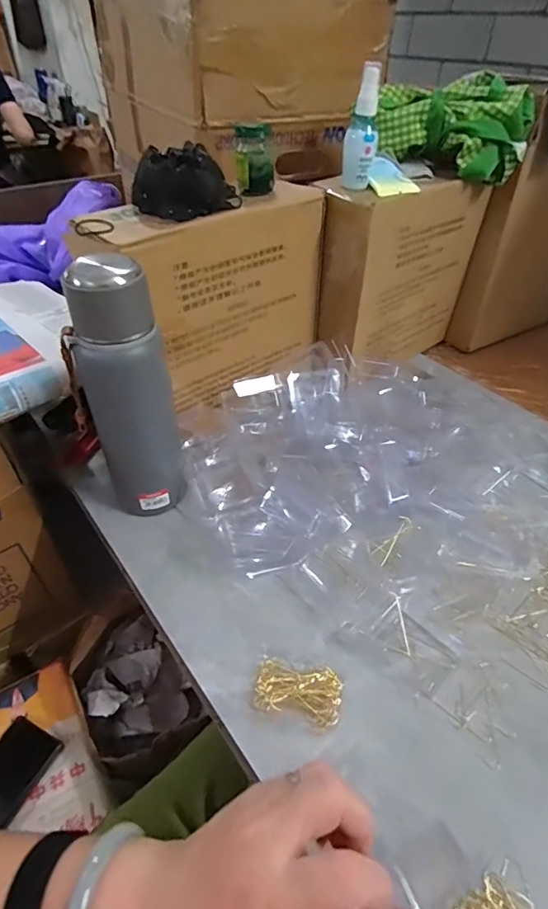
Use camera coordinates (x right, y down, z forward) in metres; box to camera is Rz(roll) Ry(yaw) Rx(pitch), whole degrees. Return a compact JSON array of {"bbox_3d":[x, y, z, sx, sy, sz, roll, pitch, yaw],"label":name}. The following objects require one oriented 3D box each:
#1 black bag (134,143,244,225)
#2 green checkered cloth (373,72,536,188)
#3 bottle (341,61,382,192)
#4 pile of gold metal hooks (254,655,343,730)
[{"bbox_3d":[-0.091,-0.284,0.480,0.095,0.051,0.067,-27,50,-28],"label":"black bag"},{"bbox_3d":[0.230,-0.433,0.613,0.206,0.095,0.088,10,43,9],"label":"green checkered cloth"},{"bbox_3d":[0.105,-0.379,0.538,0.034,0.116,0.043,9,43,8],"label":"bottle"},{"bbox_3d":[0.020,0.201,0.390,0.069,0.016,0.042,10,43,7],"label":"pile of gold metal hooks"}]

